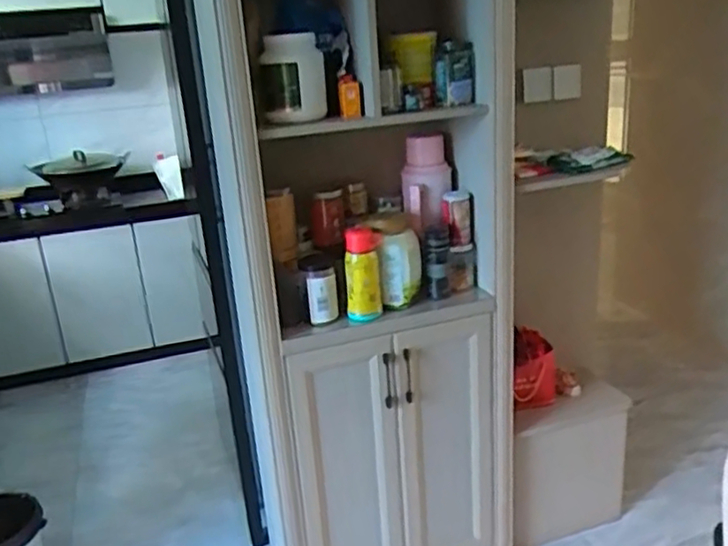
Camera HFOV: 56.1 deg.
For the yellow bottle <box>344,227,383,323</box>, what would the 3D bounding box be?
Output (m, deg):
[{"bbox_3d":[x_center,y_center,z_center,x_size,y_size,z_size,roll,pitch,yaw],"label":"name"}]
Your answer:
[{"bbox_3d":[0.000,0.008,1.573,0.086,0.207,0.083,-3,20,3],"label":"yellow bottle"}]

